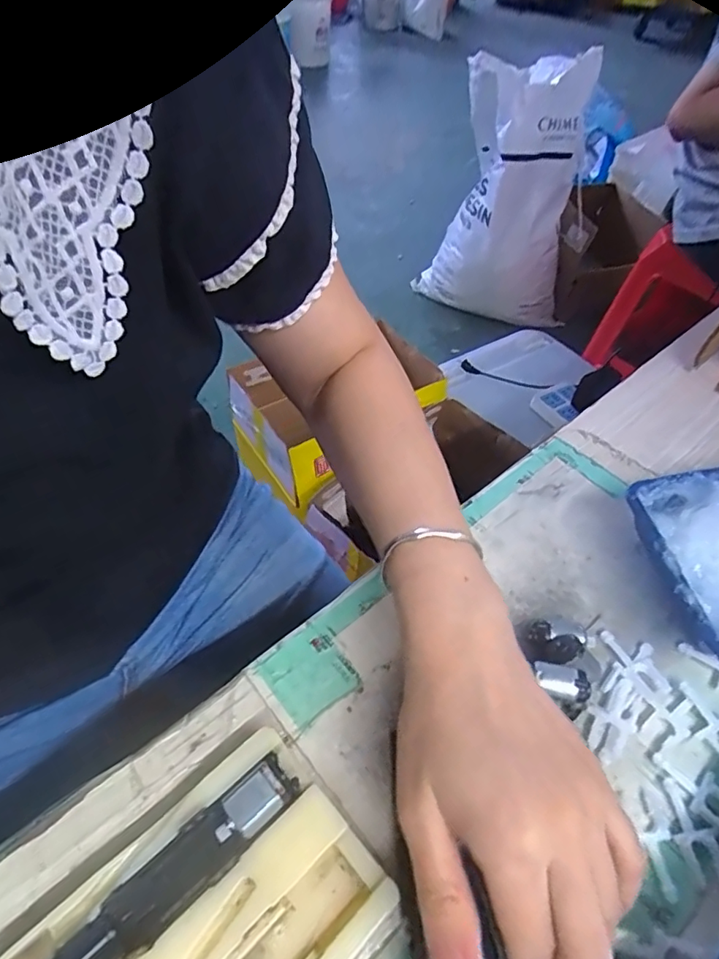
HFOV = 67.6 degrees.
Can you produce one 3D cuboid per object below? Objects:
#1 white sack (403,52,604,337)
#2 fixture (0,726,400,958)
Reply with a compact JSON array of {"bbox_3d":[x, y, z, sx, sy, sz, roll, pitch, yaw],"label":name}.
[{"bbox_3d":[0.421,-0.750,1.463,0.299,0.598,0.338,-22,55,-19],"label":"white sack"},{"bbox_3d":[-0.064,0.178,0.205,0.136,0.026,0.089,-34,57,-27],"label":"fixture"}]

